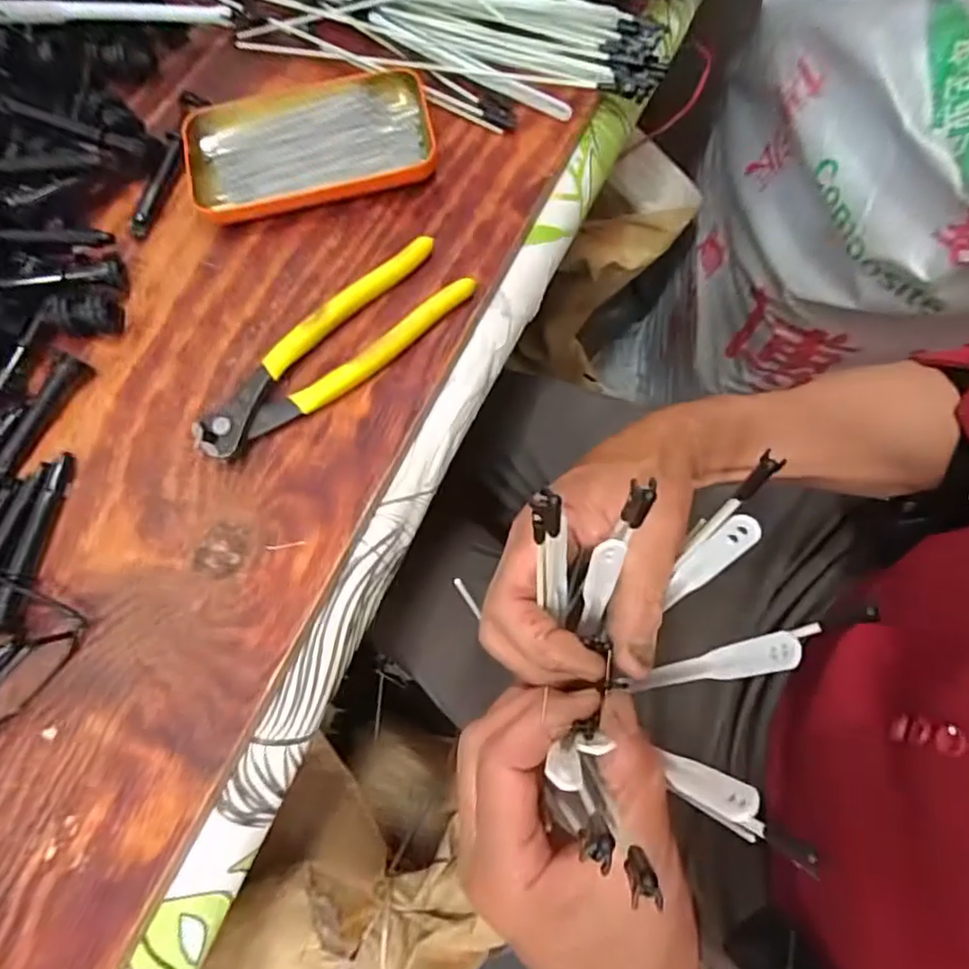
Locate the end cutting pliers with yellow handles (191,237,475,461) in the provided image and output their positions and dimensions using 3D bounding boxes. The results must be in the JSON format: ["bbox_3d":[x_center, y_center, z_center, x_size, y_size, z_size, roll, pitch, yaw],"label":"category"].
[{"bbox_3d":[-0.084,-0.071,0.336,0.165,0.017,0.046,-39,75,-7],"label":"end cutting pliers with yellow handles"}]

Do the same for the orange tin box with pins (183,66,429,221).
[{"bbox_3d":[-0.104,-0.201,0.361,0.144,0.019,0.083,-14,73,0],"label":"orange tin box with pins"}]

